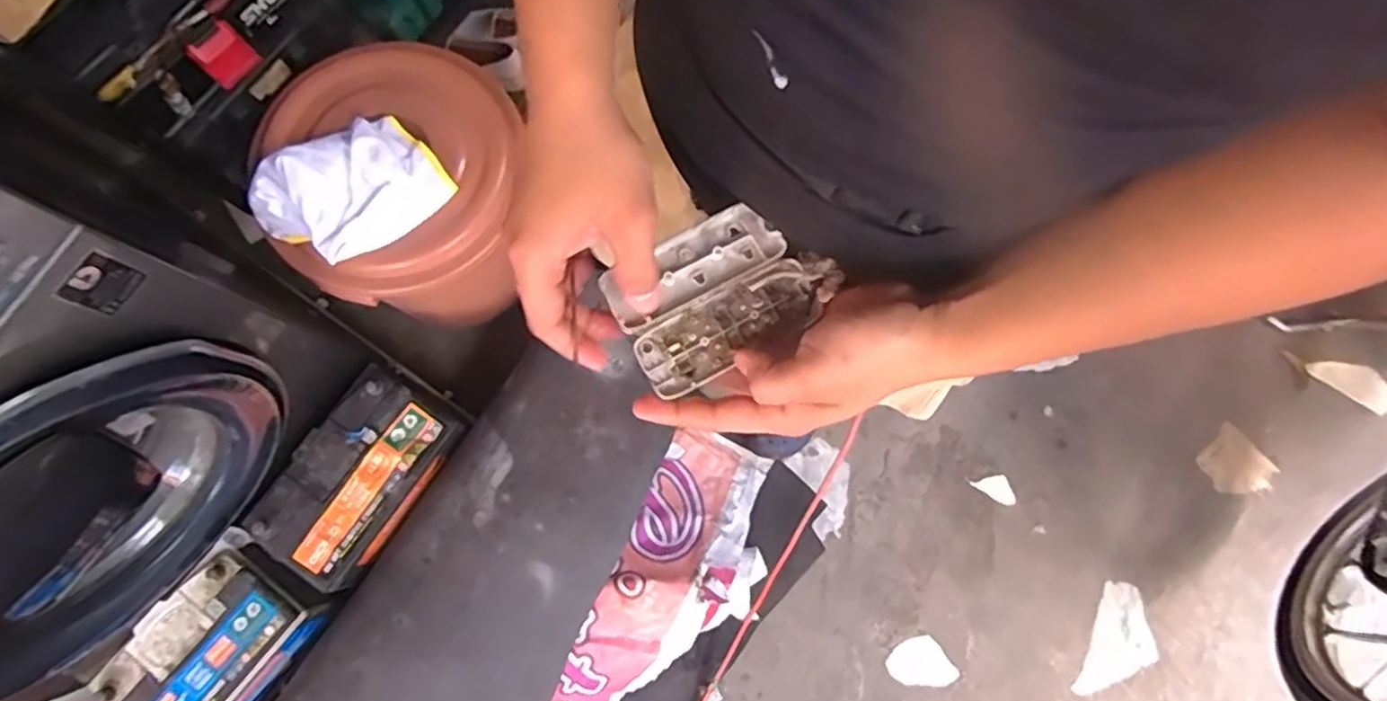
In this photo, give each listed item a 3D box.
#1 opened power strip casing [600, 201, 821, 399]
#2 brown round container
[{"bbox_3d":[0.012,-0.033,0.423,0.114,0.015,0.085,-29,79,-9],"label":"opened power strip casing"},{"bbox_3d":[-0.427,-0.227,1.116,0.373,0.338,0.369,0,80,0],"label":"brown round container"}]

